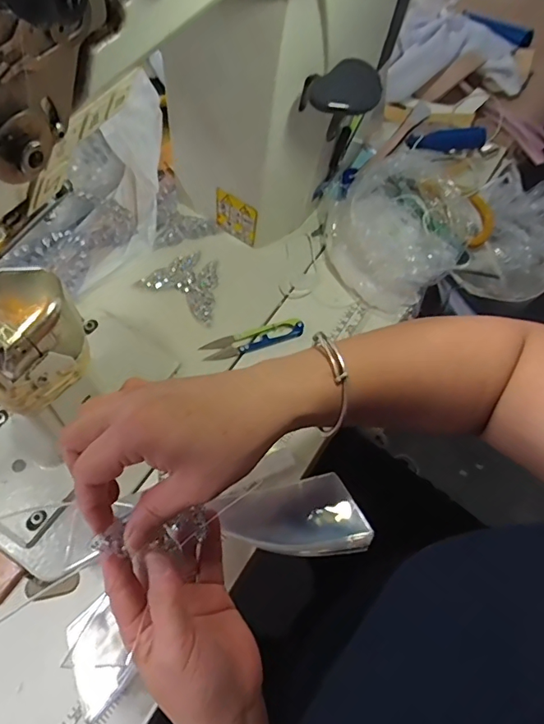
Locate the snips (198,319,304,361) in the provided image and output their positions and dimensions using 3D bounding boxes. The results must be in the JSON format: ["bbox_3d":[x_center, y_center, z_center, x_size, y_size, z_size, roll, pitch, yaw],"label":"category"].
[{"bbox_3d":[-0.018,-0.023,0.497,0.102,0.005,0.023,-17,63,-9],"label":"snips"}]

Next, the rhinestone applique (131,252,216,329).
[{"bbox_3d":[-0.085,-0.083,0.521,0.083,0.012,0.070,31,67,1],"label":"rhinestone applique"}]

